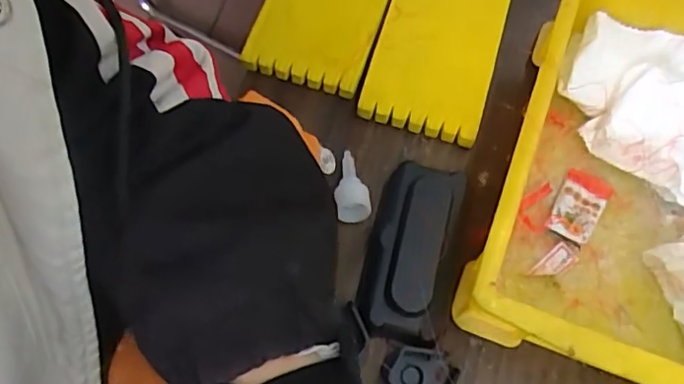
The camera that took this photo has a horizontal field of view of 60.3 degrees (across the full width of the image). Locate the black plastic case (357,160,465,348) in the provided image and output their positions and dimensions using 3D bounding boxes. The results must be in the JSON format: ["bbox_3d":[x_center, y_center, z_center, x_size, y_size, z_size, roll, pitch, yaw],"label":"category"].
[{"bbox_3d":[0.041,0.034,0.346,0.047,0.031,0.106,14,68,3],"label":"black plastic case"}]

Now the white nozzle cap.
[{"bbox_3d":[0.003,-0.005,0.365,0.020,0.016,0.048,-11,69,-7],"label":"white nozzle cap"}]

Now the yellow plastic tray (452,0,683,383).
[{"bbox_3d":[0.185,-0.006,0.344,0.172,0.074,0.243,21,69,6],"label":"yellow plastic tray"}]

